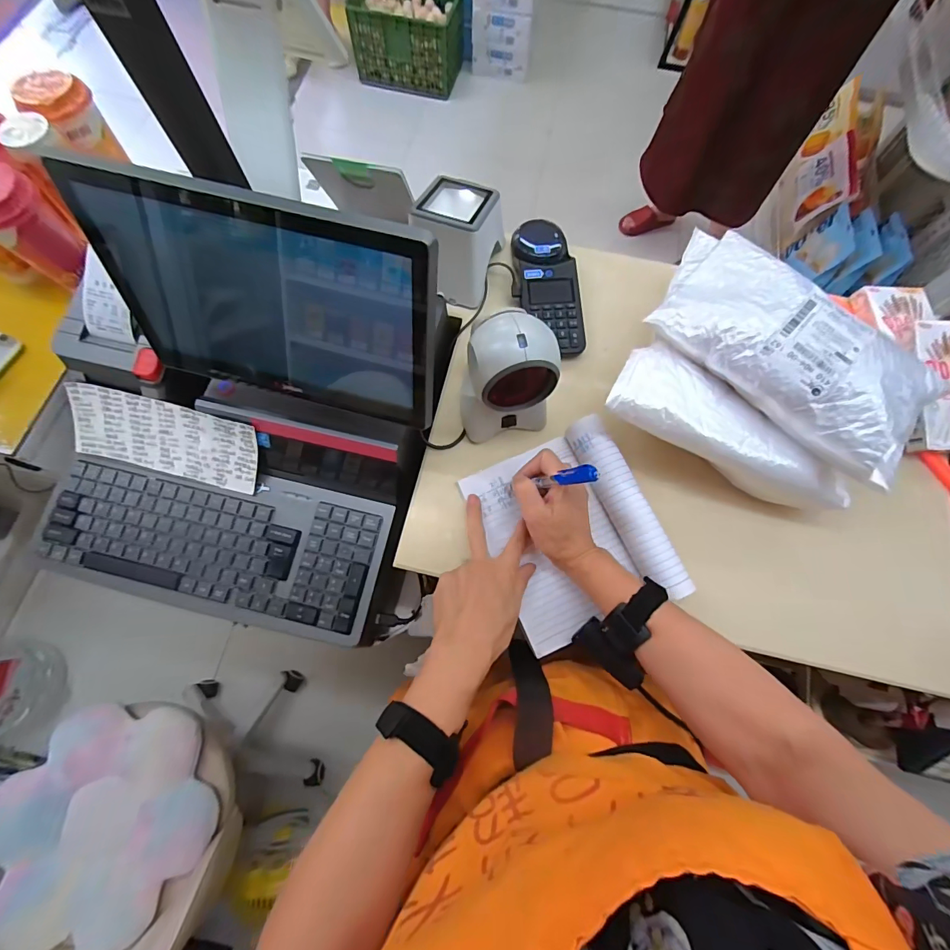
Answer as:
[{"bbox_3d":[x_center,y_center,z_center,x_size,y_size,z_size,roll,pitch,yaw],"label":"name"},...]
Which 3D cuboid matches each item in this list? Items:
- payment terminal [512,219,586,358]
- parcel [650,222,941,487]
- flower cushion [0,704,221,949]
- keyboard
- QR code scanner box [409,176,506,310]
[{"bbox_3d":[0.094,-0.264,0.573,0.080,0.041,0.226,-3,72,-2],"label":"payment terminal"},{"bbox_3d":[0.325,-0.143,0.441,0.298,0.056,0.162,42,76,12],"label":"parcel"},{"bbox_3d":[-0.614,0.572,0.701,0.327,0.032,0.337,0,72,-1],"label":"flower cushion"},{"bbox_3d":[-0.294,0.072,0.488,0.378,0.022,0.155,11,72,2],"label":"keyboard"},{"bbox_3d":[-0.021,-0.297,0.532,0.094,0.101,0.133,17,72,4],"label":"QR code scanner box"}]

